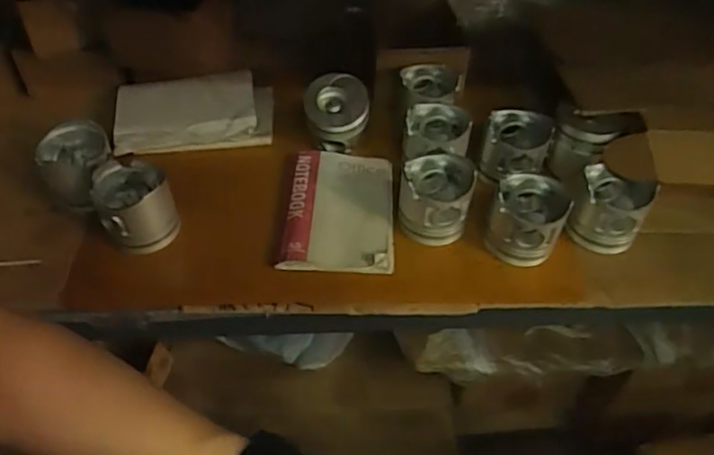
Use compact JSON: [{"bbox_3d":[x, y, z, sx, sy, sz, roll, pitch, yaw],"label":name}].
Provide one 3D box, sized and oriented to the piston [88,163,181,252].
[{"bbox_3d":[-0.275,-0.027,0.762,0.087,0.076,0.089,1,46,-1],"label":"piston"}]

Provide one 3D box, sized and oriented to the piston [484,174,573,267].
[{"bbox_3d":[0.211,-0.010,0.769,0.092,0.079,0.090,15,48,13],"label":"piston"}]

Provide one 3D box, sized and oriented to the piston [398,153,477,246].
[{"bbox_3d":[0.100,-0.036,0.783,0.093,0.076,0.092,6,46,5],"label":"piston"}]

